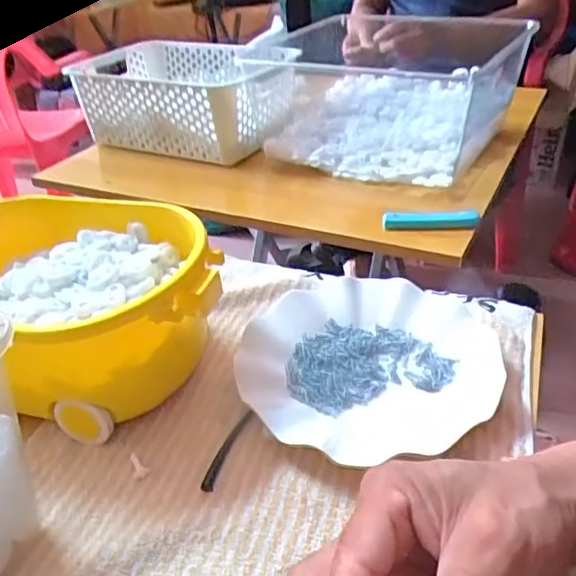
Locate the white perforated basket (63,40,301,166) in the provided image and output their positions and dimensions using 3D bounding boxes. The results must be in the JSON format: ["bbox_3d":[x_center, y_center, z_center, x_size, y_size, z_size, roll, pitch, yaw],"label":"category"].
[{"bbox_3d":[-0.143,-0.275,0.861,0.300,0.130,0.221,12,37,26],"label":"white perforated basket"}]

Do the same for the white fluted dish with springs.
[{"bbox_3d":[0.058,0.049,0.429,0.179,0.027,0.168,-5,34,-1],"label":"white fluted dish with springs"}]

